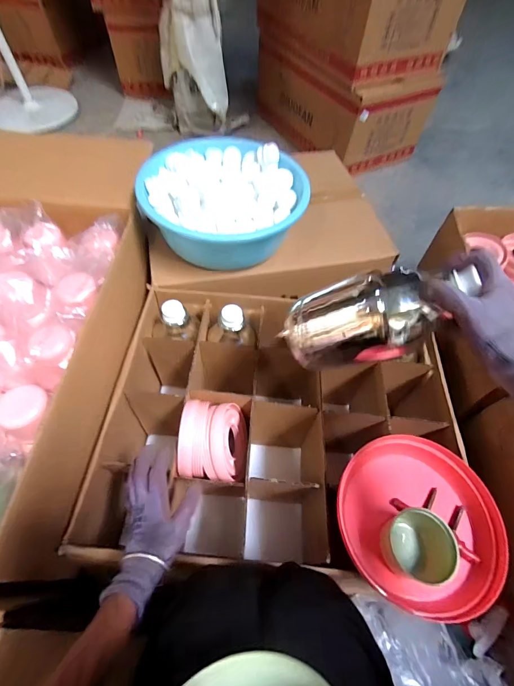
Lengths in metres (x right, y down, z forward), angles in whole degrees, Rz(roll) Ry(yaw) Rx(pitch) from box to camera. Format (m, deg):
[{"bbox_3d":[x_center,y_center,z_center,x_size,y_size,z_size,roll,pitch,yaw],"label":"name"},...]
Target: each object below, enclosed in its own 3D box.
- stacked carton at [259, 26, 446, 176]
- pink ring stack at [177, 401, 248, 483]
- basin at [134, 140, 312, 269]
[{"bbox_3d":[0.363,-1.099,1.526,0.435,0.310,0.704,-25,62,-18],"label":"stacked carton"},{"bbox_3d":[-0.073,0.171,0.592,0.110,0.098,0.123,1,57,-3],"label":"pink ring stack"},{"bbox_3d":[-0.076,-0.341,0.806,0.344,0.137,0.330,2,57,-2],"label":"basin"}]

